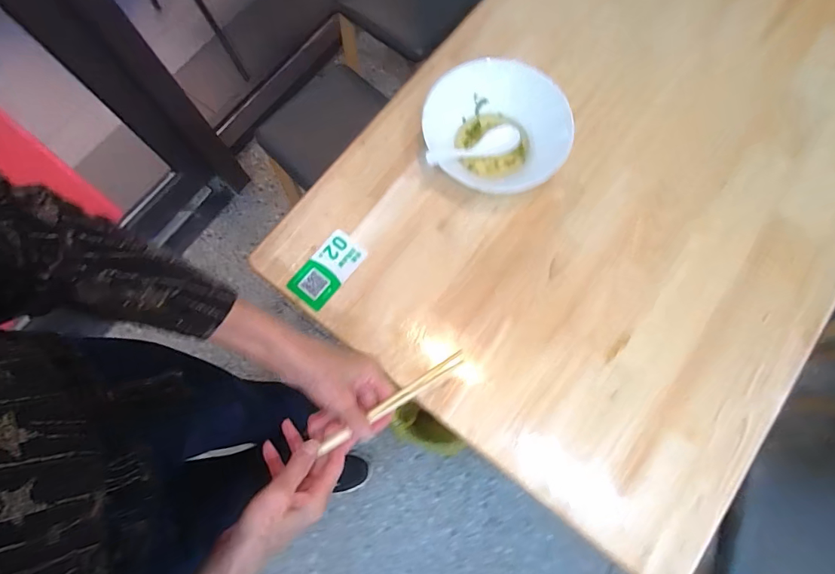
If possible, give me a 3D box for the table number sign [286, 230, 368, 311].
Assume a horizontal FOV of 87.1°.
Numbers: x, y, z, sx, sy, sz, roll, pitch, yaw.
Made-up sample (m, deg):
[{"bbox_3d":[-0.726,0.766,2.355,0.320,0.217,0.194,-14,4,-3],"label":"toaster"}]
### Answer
[{"bbox_3d":[-0.124,-0.024,0.608,0.060,0.006,0.108,37,78,9],"label":"table number sign"}]

